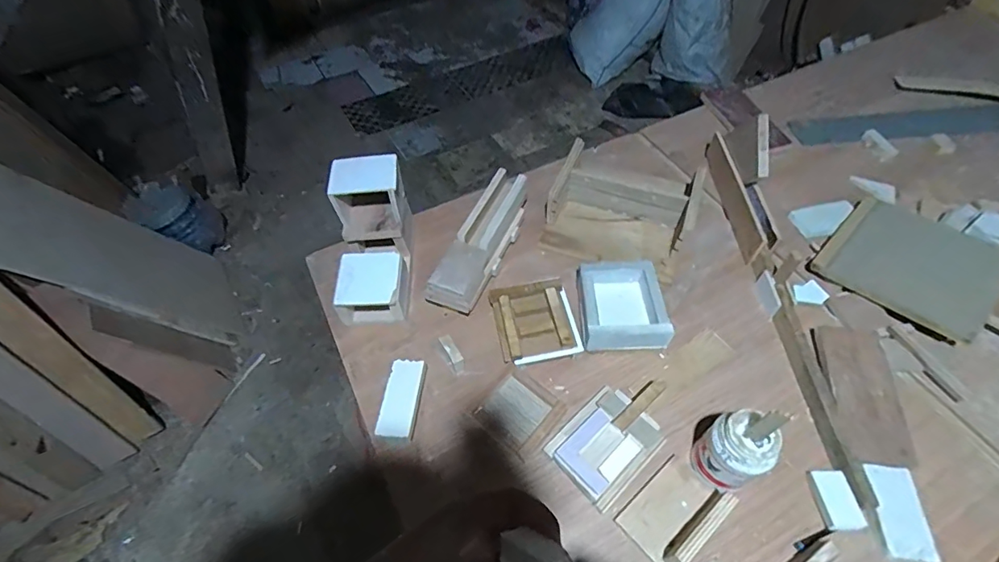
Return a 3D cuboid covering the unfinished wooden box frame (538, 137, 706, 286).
[{"bbox_3d":[0.236,-0.141,0.934,0.267,0.091,0.238,15,58,14],"label":"unfinished wooden box frame"}]

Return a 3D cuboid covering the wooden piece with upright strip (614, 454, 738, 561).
[{"bbox_3d":[0.233,0.298,0.634,0.134,0.073,0.089,-36,60,-19],"label":"wooden piece with upright strip"}]

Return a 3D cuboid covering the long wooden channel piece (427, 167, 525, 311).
[{"bbox_3d":[-0.028,-0.069,0.895,0.077,0.087,0.298,21,59,15],"label":"long wooden channel piece"}]

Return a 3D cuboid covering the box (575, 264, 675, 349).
[{"bbox_3d":[0.204,0.045,0.816,0.139,0.057,0.154,-1,56,0],"label":"box"}]

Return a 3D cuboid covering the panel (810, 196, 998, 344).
[{"bbox_3d":[0.733,-0.039,0.849,0.269,0.022,0.244,-34,55,-24],"label":"panel"}]

